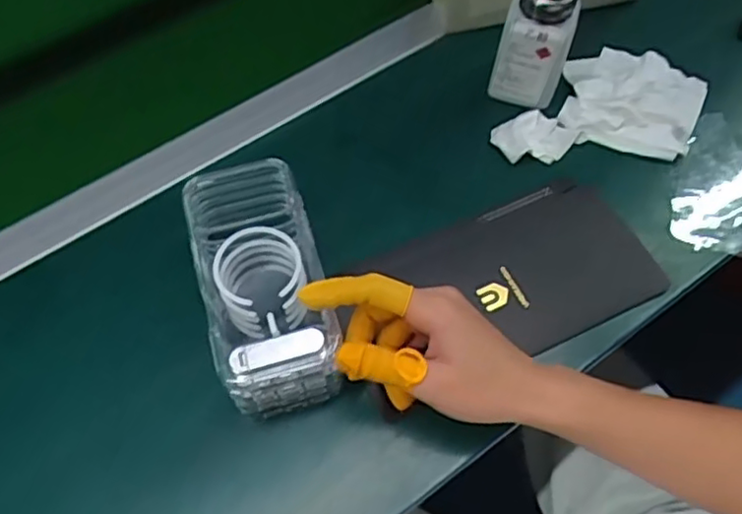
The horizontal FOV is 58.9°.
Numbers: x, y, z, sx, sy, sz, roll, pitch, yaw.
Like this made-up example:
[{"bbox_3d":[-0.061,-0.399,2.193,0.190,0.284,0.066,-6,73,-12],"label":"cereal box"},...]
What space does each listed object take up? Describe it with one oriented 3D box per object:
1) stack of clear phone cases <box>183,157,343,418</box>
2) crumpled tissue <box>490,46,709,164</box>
[{"bbox_3d":[-0.071,0.018,0.438,0.077,0.060,0.161,-14,66,-7],"label":"stack of clear phone cases"},{"bbox_3d":[0.194,-0.114,0.537,0.118,0.016,0.160,37,68,18],"label":"crumpled tissue"}]

